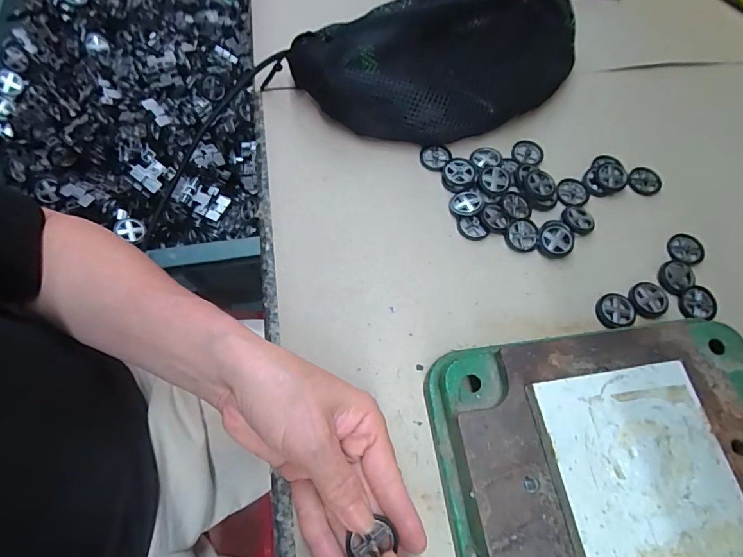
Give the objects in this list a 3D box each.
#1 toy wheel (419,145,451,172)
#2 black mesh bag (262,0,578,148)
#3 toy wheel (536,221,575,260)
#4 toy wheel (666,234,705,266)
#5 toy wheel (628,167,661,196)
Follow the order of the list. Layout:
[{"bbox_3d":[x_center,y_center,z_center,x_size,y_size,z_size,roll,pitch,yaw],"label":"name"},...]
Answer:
[{"bbox_3d":[0.055,-0.105,0.371,0.025,0.004,0.024,1,64,-3],"label":"toy wheel"},{"bbox_3d":[0.077,-0.202,0.369,0.290,0.100,0.135,-21,67,-13],"label":"black mesh bag"},{"bbox_3d":[0.146,-0.031,0.339,0.028,0.009,0.031,36,67,14],"label":"toy wheel"},{"bbox_3d":[0.254,-0.023,0.347,0.031,0.005,0.027,-38,71,-19],"label":"toy wheel"},{"bbox_3d":[0.239,-0.085,0.374,0.027,0.004,0.024,21,83,4],"label":"toy wheel"}]

